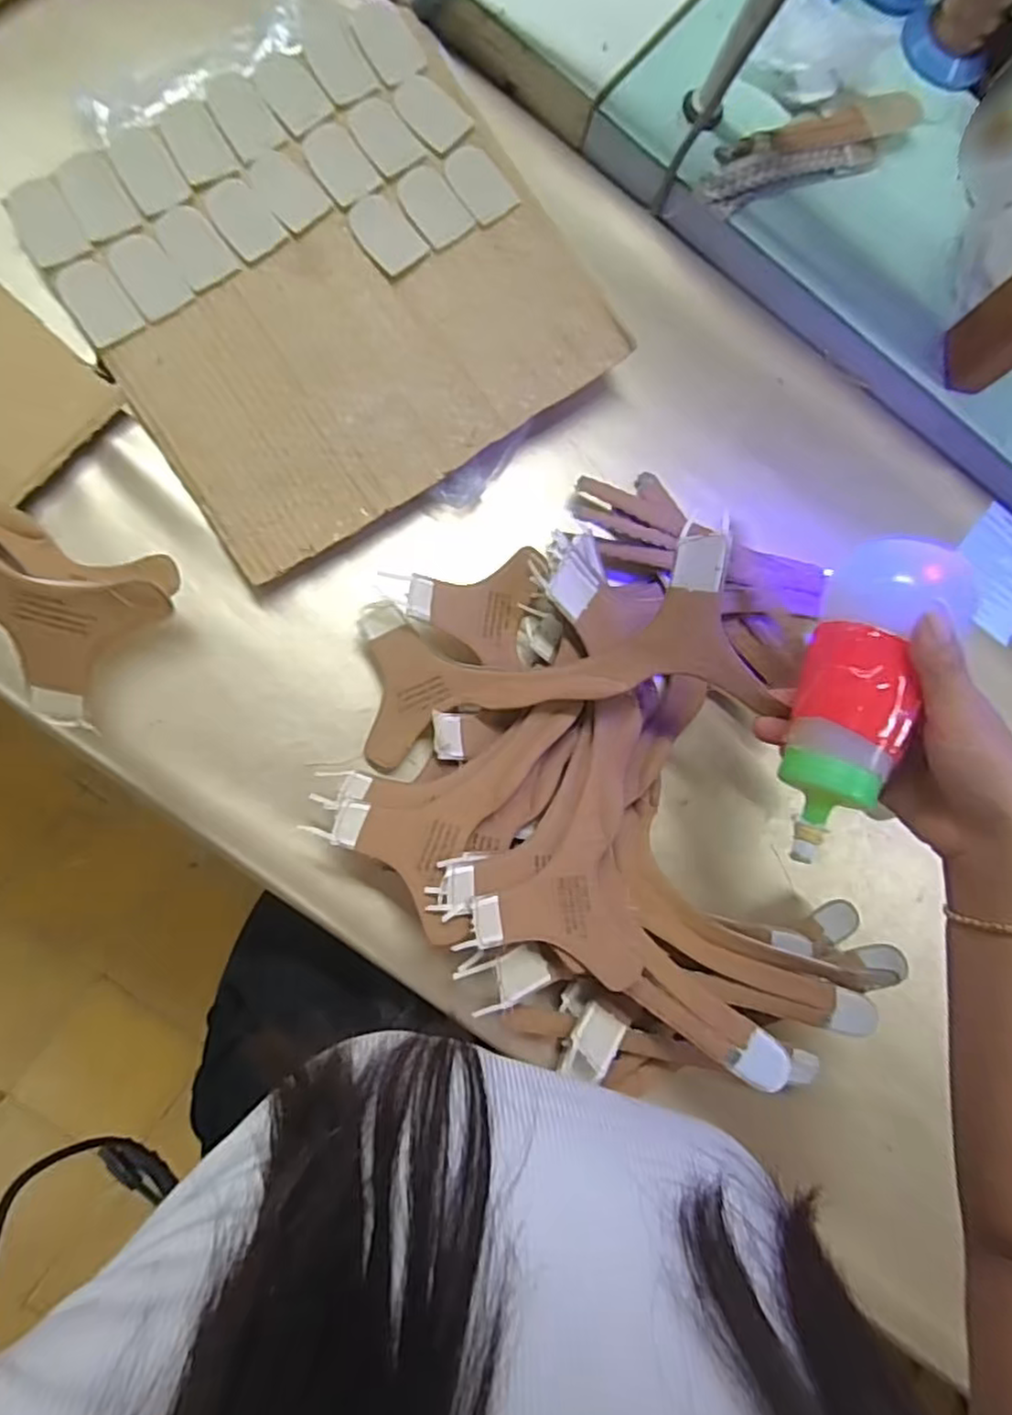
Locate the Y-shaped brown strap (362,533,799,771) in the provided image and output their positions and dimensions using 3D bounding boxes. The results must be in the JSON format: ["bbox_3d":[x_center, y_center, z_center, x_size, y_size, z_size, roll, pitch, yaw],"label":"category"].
[{"bbox_3d":[0.027,-0.027,0.388,0.233,0.038,0.091,-9,86,15],"label":"Y-shaped brown strap"}]

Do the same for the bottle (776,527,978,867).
[{"bbox_3d":[0.169,-0.006,0.328,0.049,0.042,0.157,19,89,-6],"label":"bottle"}]

